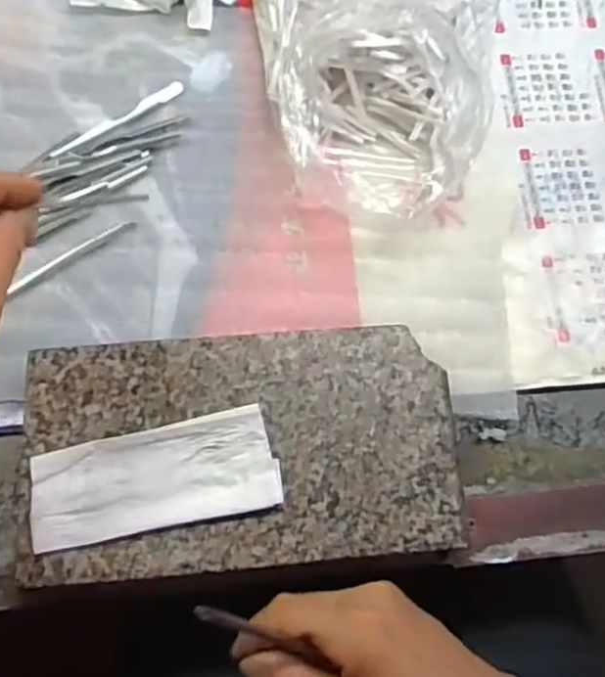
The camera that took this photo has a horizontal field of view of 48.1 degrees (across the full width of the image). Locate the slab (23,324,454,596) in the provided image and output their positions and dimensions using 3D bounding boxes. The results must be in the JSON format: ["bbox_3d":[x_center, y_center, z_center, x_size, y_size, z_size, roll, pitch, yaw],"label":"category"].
[{"bbox_3d":[-0.034,0.065,0.395,0.237,0.030,0.130,-5,71,-2],"label":"slab"}]

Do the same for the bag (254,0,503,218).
[{"bbox_3d":[0.044,-0.180,0.451,0.178,0.075,0.194,6,71,2],"label":"bag"}]

